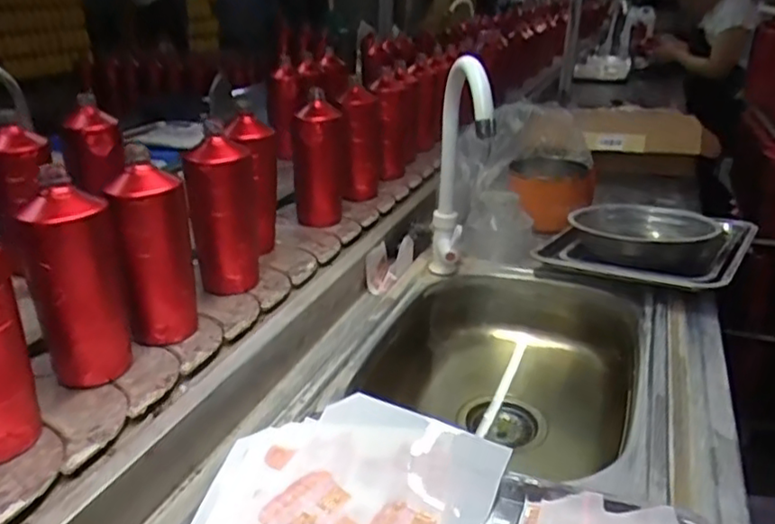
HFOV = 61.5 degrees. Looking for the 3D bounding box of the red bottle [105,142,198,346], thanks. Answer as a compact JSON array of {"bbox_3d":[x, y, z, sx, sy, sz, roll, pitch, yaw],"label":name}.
[{"bbox_3d":[-0.253,-0.009,0.714,0.079,0.194,0.078,-4,25,-17],"label":"red bottle"}]

